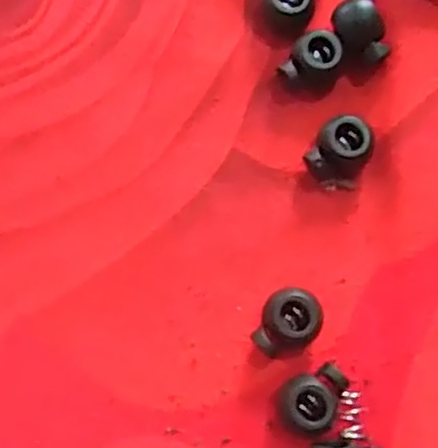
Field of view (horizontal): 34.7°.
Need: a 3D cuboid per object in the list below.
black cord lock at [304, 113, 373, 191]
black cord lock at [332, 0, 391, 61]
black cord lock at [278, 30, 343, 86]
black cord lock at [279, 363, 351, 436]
[{"bbox_3d":[0.034,-0.020,0.193,0.015,0.011,0.018,28,78,5],"label":"black cord lock"},{"bbox_3d":[0.040,-0.054,0.197,0.014,0.007,0.018,-14,77,-5],"label":"black cord lock"},{"bbox_3d":[0.026,-0.045,0.197,0.015,0.011,0.014,19,77,3],"label":"black cord lock"},{"bbox_3d":[0.024,0.044,0.181,0.014,0.011,0.019,30,78,6],"label":"black cord lock"}]

